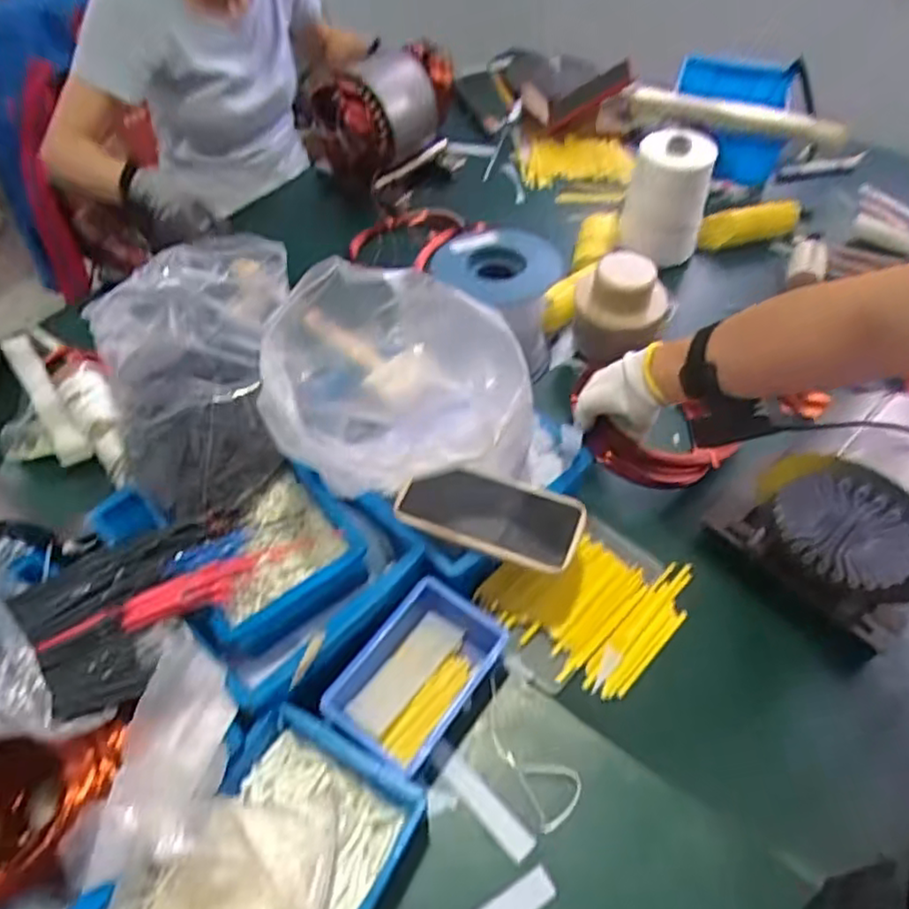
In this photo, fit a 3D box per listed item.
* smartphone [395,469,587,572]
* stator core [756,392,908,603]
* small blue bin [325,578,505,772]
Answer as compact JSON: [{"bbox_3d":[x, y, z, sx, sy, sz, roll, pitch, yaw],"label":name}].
[{"bbox_3d":[0.033,0.054,0.619,0.163,0.016,0.077,17,58,9],"label":"smartphone"},{"bbox_3d":[0.373,0.032,0.598,0.108,0.138,0.152,-34,56,-27],"label":"stator core"},{"bbox_3d":[-0.031,0.195,0.581,0.097,0.058,0.146,28,54,24],"label":"small blue bin"}]

